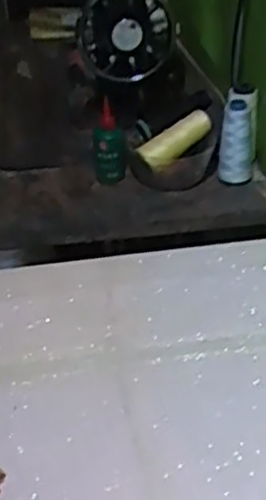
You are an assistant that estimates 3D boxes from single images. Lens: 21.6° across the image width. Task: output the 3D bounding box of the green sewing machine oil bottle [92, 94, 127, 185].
[{"bbox_3d":[-0.035,-0.147,0.951,0.046,0.118,0.041,-3,14,4],"label":"green sewing machine oil bottle"}]

